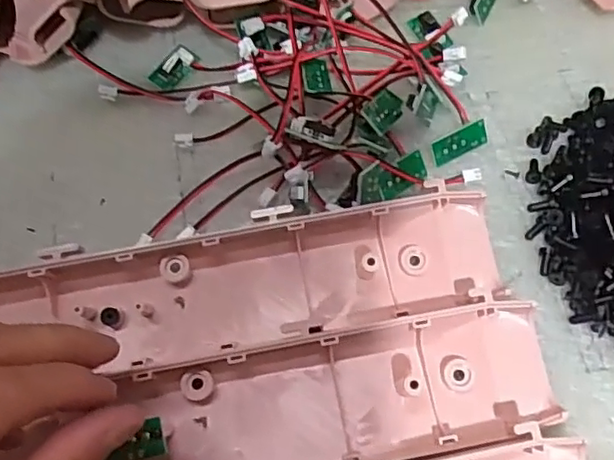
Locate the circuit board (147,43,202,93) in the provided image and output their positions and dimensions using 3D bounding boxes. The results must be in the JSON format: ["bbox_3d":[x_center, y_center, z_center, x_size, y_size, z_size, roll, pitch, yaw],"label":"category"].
[{"bbox_3d":[-0.072,-0.088,0.337,0.015,0.009,0.027,31,69,17],"label":"circuit board"}]

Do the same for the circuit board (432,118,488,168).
[{"bbox_3d":[0.075,-0.043,0.304,0.029,0.004,0.013,-26,111,-6],"label":"circuit board"}]

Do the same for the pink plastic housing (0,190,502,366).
[{"bbox_3d":[-0.055,0.028,0.271,0.274,0.030,0.059,-6,64,-1],"label":"pink plastic housing"}]

